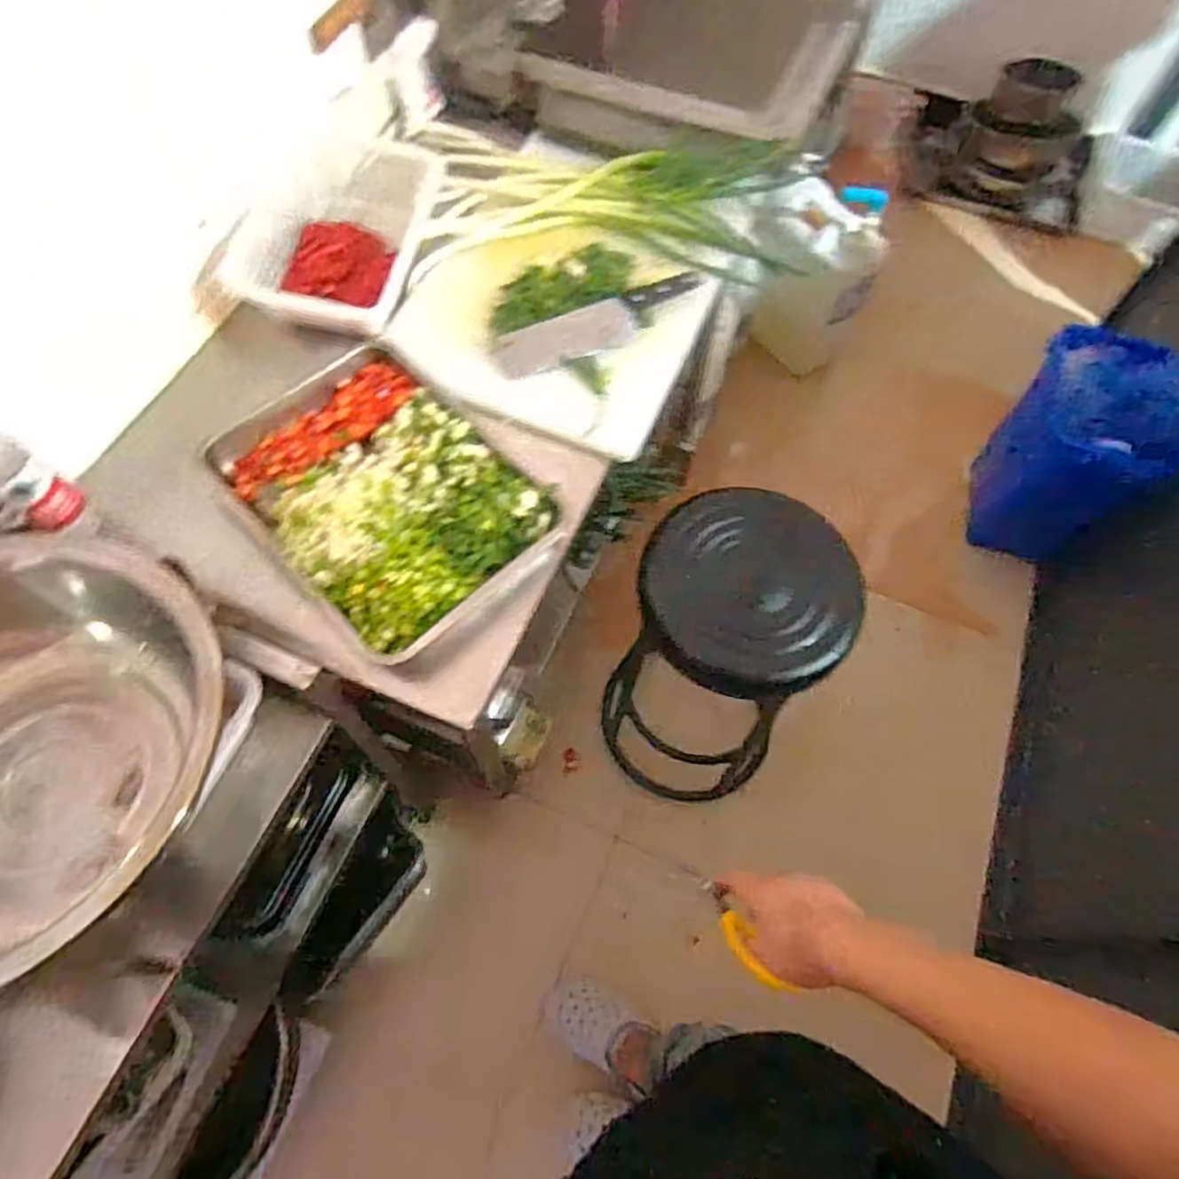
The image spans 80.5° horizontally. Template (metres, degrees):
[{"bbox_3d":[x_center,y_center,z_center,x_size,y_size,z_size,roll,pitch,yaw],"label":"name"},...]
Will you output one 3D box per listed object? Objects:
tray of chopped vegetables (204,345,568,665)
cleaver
[{"bbox_3d":[-0.250,-0.118,0.821,0.284,0.063,0.392,-41,71,-20],"label":"tray of chopped vegetables"},{"bbox_3d":[0.025,-0.367,0.960,0.324,0.015,0.074,-24,67,-14],"label":"cleaver"}]

